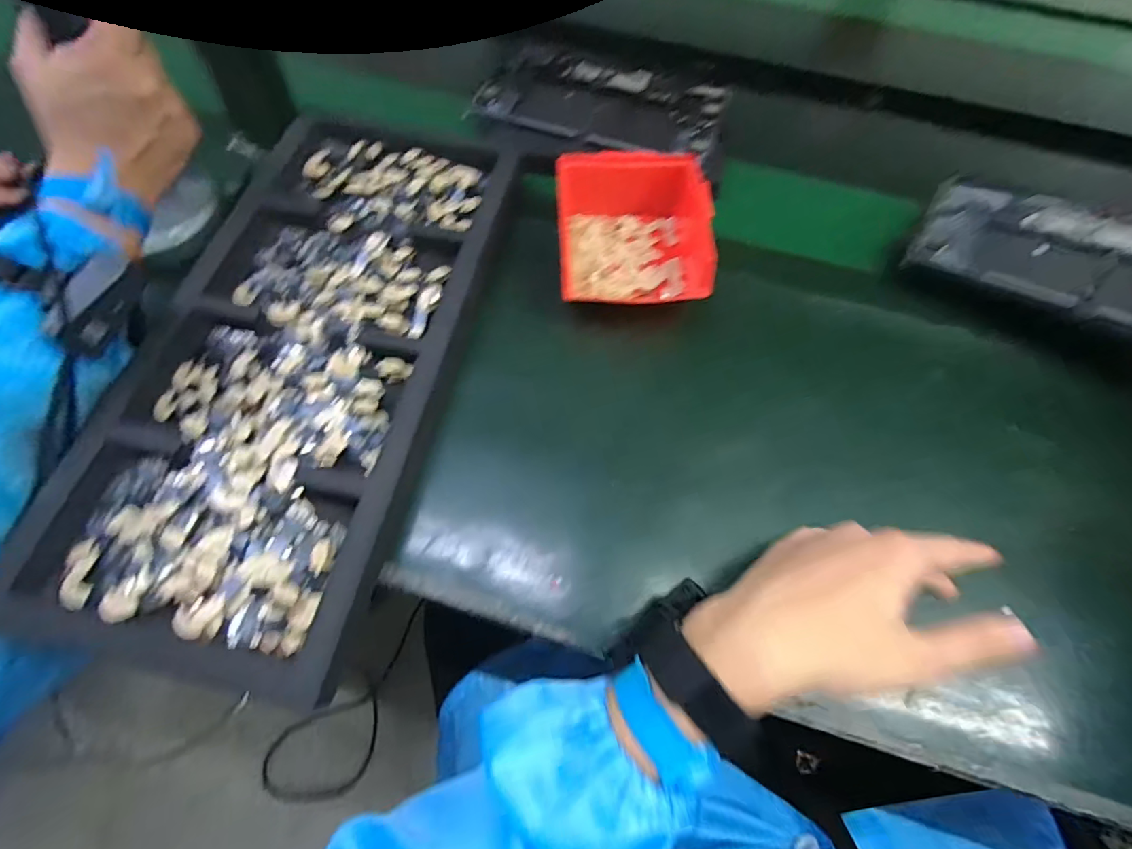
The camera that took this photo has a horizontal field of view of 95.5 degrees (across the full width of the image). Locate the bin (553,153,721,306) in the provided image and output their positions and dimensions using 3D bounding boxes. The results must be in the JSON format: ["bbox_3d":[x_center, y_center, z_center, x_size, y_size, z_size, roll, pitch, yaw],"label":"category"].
[{"bbox_3d":[0.056,-0.171,0.448,0.127,0.061,0.133,3,61,-2],"label":"bin"}]

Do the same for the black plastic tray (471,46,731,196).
[{"bbox_3d":[0.046,-0.351,0.563,0.270,0.024,0.181,18,61,6],"label":"black plastic tray"}]

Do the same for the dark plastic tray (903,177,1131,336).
[{"bbox_3d":[0.452,-0.148,0.450,0.249,0.017,0.179,33,60,26],"label":"dark plastic tray"}]

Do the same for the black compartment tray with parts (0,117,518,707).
[{"bbox_3d":[-0.201,-0.065,0.403,0.228,0.034,0.468,11,63,2],"label":"black compartment tray with parts"}]

